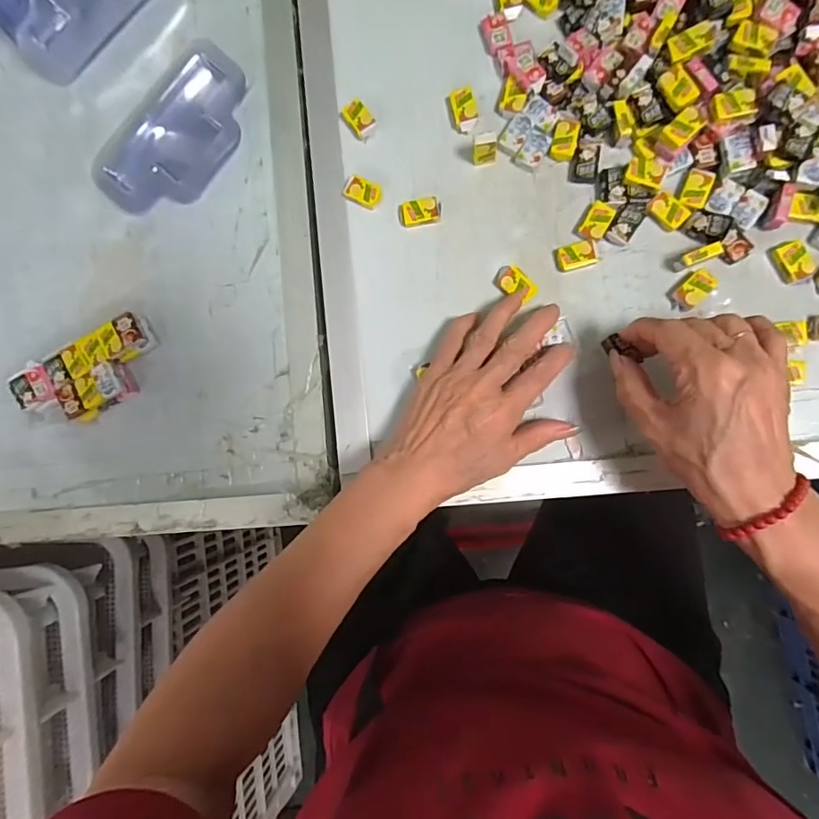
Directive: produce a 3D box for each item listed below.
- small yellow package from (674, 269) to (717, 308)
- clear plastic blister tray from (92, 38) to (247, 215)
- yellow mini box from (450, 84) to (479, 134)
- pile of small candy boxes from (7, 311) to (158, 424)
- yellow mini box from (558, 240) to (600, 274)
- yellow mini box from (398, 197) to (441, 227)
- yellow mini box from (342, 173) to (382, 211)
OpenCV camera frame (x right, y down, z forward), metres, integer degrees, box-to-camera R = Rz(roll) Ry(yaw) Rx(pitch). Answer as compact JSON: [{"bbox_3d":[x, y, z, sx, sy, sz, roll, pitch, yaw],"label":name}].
[{"bbox_3d":[0.194,-0.081,0.339,0.024,0.007,0.017,-45,83,3],"label":"small yellow package"},{"bbox_3d":[-0.184,-0.216,0.395,0.086,0.020,0.139,39,93,8],"label":"clear plastic blister tray"},{"bbox_3d":[0.040,-0.219,0.366,0.017,0.010,0.032,-13,85,7],"label":"yellow mini box"},{"bbox_3d":[-0.251,-0.026,0.393,0.112,0.022,0.055,-25,84,6],"label":"pile of small candy boxes"},{"bbox_3d":[0.120,-0.109,0.356,0.028,0.009,0.018,-14,85,7],"label":"yellow mini box"},{"bbox_3d":[0.007,-0.146,0.371,0.031,0.005,0.020,-9,86,7],"label":"yellow mini box"},{"bbox_3d":[-0.035,-0.162,0.373,0.028,0.006,0.018,23,90,8],"label":"yellow mini box"}]

